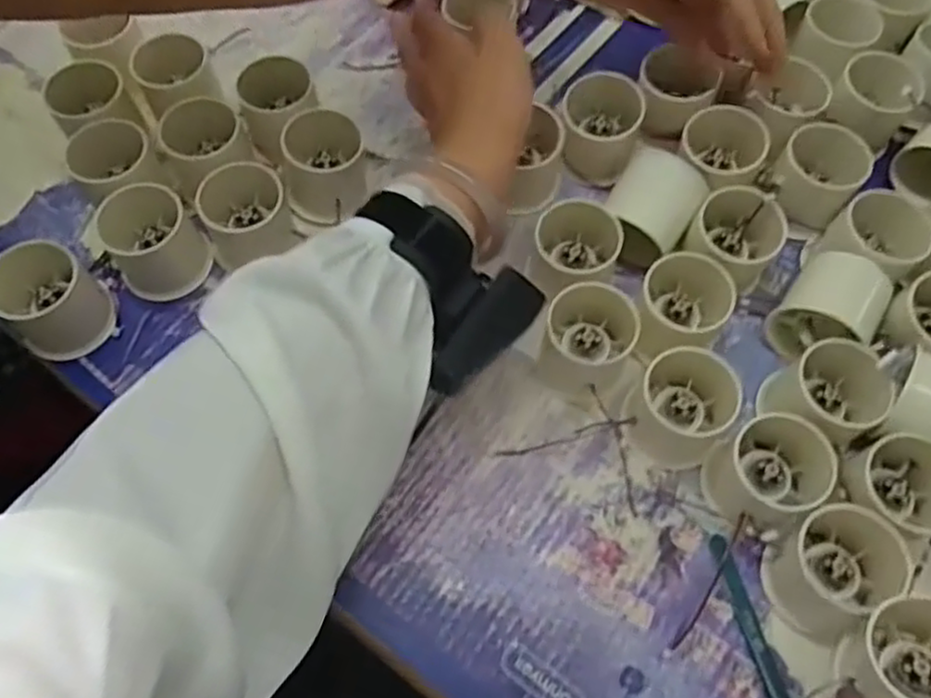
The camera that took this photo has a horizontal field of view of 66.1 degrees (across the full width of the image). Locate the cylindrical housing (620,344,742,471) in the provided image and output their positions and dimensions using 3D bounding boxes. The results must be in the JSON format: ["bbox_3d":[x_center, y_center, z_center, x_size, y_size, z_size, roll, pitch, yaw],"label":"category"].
[{"bbox_3d":[0.123,0.031,0.401,0.054,0.042,0.064,33,70,14],"label":"cylindrical housing"}]

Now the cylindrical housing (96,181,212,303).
[{"bbox_3d":[-0.194,-0.067,0.442,0.053,0.047,0.048,-39,72,-15],"label":"cylindrical housing"}]

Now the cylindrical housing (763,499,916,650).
[{"bbox_3d":[0.191,0.110,0.365,0.065,0.044,0.054,-38,72,-15],"label":"cylindrical housing"}]

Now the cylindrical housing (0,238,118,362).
[{"bbox_3d":[-0.242,-0.027,0.421,0.051,0.053,0.053,0,66,0],"label":"cylindrical housing"}]

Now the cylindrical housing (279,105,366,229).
[{"bbox_3d":[-0.091,-0.116,0.465,0.050,0.055,0.054,0,66,0],"label":"cylindrical housing"}]

